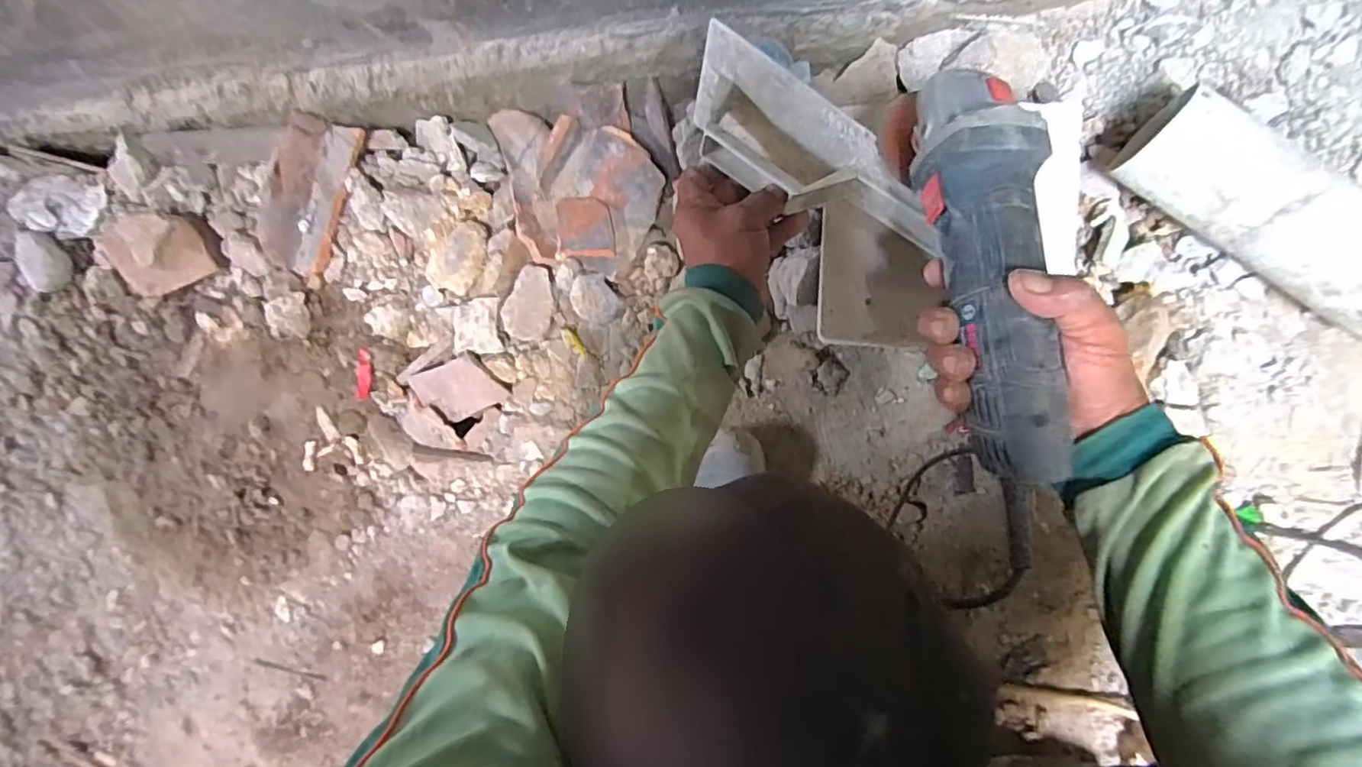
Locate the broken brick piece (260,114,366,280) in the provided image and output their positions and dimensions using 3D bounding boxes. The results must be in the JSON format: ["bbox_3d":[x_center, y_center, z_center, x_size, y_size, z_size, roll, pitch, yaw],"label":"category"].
[{"bbox_3d":[-0.422,-0.213,0.690,0.082,0.033,0.170,28,105,8],"label":"broken brick piece"}]

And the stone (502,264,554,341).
[{"bbox_3d":[-0.167,-0.089,0.675,0.049,0.022,0.079,14,88,8],"label":"stone"}]

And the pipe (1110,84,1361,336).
[{"bbox_3d":[0.498,-0.139,0.512,0.248,0.081,0.083,36,97,6],"label":"pipe"}]

